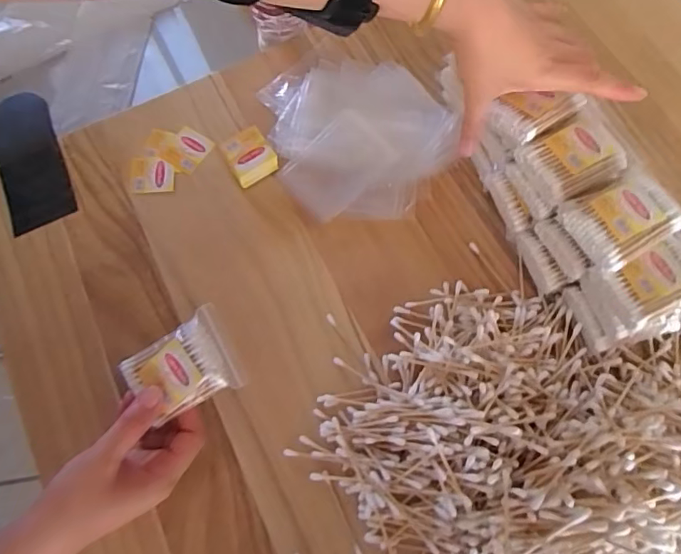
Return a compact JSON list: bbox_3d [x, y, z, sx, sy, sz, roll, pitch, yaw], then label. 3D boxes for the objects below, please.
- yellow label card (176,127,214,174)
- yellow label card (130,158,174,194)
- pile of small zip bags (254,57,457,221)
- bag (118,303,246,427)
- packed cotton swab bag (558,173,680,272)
[{"bbox_3d":[-0.153,-0.127,0.510,0.040,0.004,0.042,29,76,9],"label":"yellow label card"},{"bbox_3d":[-0.186,-0.101,0.500,0.043,0.004,0.038,-2,73,0],"label":"yellow label card"},{"bbox_3d":[0.019,-0.138,0.494,0.177,0.016,0.169,0,73,1],"label":"pile of small zip bags"},{"bbox_3d":[-0.118,0.069,0.375,0.086,0.010,0.061,-34,76,8],"label":"bag"},{"bbox_3d":[0.215,-0.045,0.390,0.075,0.016,0.062,-29,75,-8],"label":"packed cotton swab bag"}]

